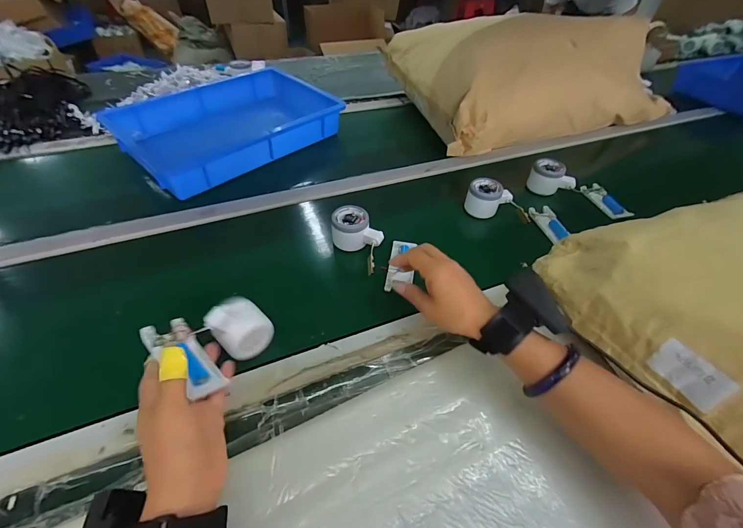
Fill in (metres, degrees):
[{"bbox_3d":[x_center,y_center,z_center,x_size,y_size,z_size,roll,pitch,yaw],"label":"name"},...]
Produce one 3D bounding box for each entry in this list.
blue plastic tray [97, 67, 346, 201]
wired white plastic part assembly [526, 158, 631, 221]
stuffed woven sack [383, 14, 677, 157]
[{"bbox_3d":[-0.307,-0.313,0.767,0.278,0.078,0.428,37,55,27],"label":"blue plastic tray"},{"bbox_3d":[0.399,-0.140,0.673,0.183,0.063,0.075,27,50,8],"label":"wired white plastic part assembly"},{"bbox_3d":[0.400,-0.482,0.860,0.617,0.204,0.405,-11,49,-13],"label":"stuffed woven sack"}]

